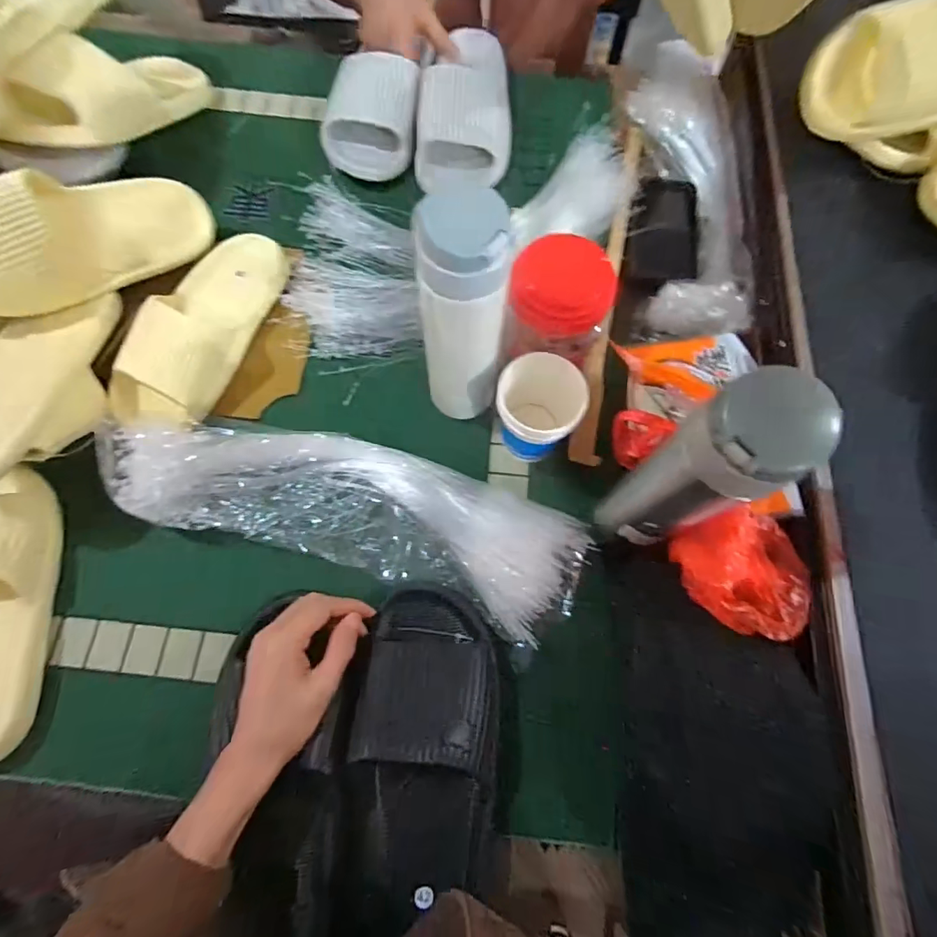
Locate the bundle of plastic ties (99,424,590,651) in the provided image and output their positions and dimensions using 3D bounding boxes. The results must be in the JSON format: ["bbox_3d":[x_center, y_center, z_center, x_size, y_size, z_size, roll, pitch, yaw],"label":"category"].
[{"bbox_3d":[-0.099,0.031,0.418,0.394,0.041,0.120,17,71,5],"label":"bundle of plastic ties"}]

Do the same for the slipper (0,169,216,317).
[{"bbox_3d":[-0.373,-0.219,0.457,0.256,0.109,0.062,-28,73,-26],"label":"slipper"}]

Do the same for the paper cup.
[{"bbox_3d":[0.061,-0.047,0.441,0.071,0.100,0.070,0,71,-1],"label":"paper cup"}]

